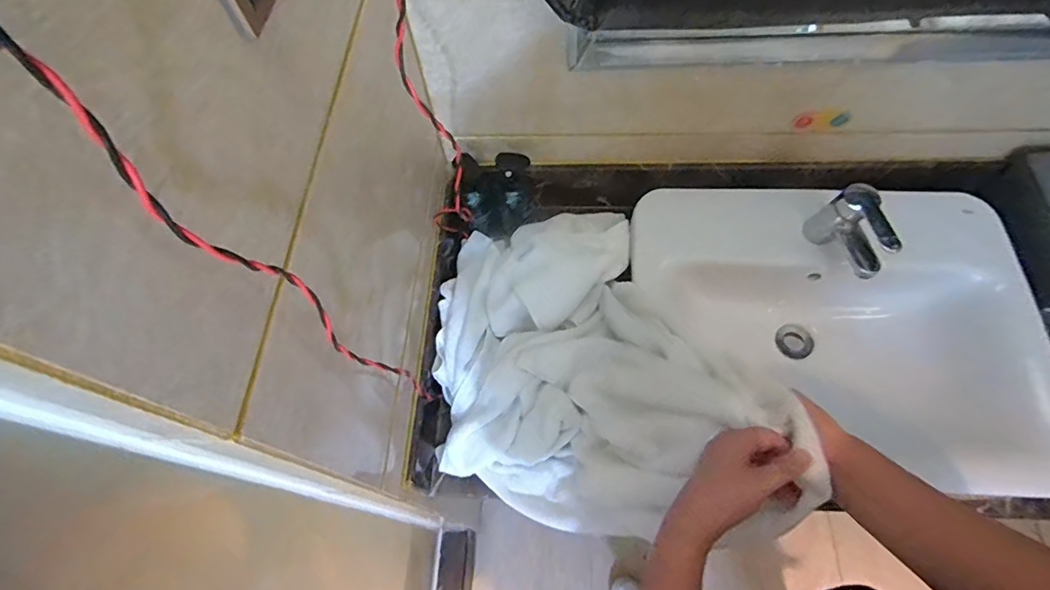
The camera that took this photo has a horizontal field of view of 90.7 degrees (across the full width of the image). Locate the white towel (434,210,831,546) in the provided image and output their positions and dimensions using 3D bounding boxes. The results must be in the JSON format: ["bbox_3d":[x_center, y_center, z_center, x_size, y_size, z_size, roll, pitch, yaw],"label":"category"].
[{"bbox_3d":[0.042,0.065,0.669,0.341,0.240,0.496,-17,63,-5],"label":"white towel"}]

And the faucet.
[{"bbox_3d":[0.458,-0.088,0.726,0.046,0.107,0.133,-18,63,-5],"label":"faucet"}]

